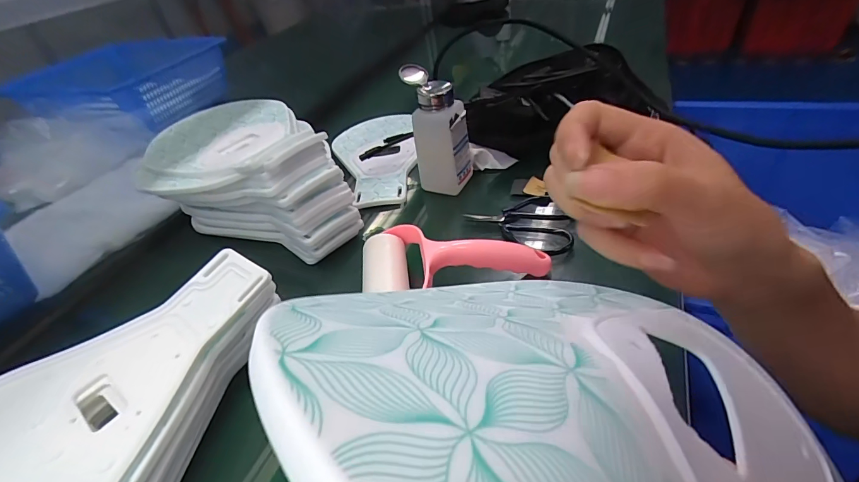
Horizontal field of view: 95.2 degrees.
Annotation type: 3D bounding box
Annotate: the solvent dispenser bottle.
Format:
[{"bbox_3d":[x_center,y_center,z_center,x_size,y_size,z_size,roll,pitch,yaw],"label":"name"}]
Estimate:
[{"bbox_3d":[0.009,-0.129,0.476,0.072,0.143,0.052,13,46,25],"label":"solvent dispenser bottle"}]

